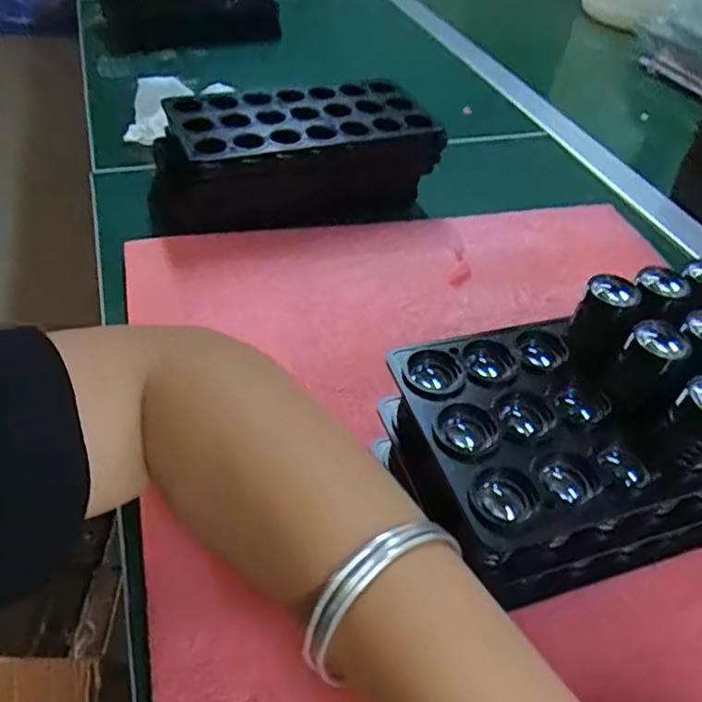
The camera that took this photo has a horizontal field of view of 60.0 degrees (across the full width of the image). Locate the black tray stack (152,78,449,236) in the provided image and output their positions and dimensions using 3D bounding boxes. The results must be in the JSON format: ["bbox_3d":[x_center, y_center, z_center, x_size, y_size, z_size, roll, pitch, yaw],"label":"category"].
[{"bbox_3d":[-0.045,-0.155,0.473,0.220,0.065,0.099,-8,47,-13],"label":"black tray stack"}]

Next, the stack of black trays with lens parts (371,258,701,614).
[{"bbox_3d":[0.111,0.033,0.274,0.189,0.104,0.096,-11,48,-16],"label":"stack of black trays with lens parts"}]

